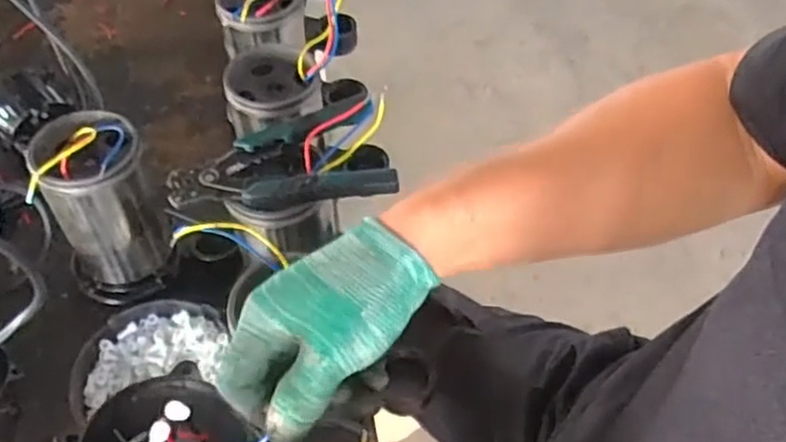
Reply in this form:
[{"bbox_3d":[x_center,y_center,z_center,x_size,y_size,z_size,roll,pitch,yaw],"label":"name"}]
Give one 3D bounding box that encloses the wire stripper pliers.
[{"bbox_3d":[-0.094,-0.052,0.553,0.179,0.023,0.096,-7,53,-8],"label":"wire stripper pliers"}]

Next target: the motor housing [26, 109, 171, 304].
[{"bbox_3d":[-0.271,-0.003,0.639,0.091,0.186,0.099,-16,55,-14],"label":"motor housing"}]

